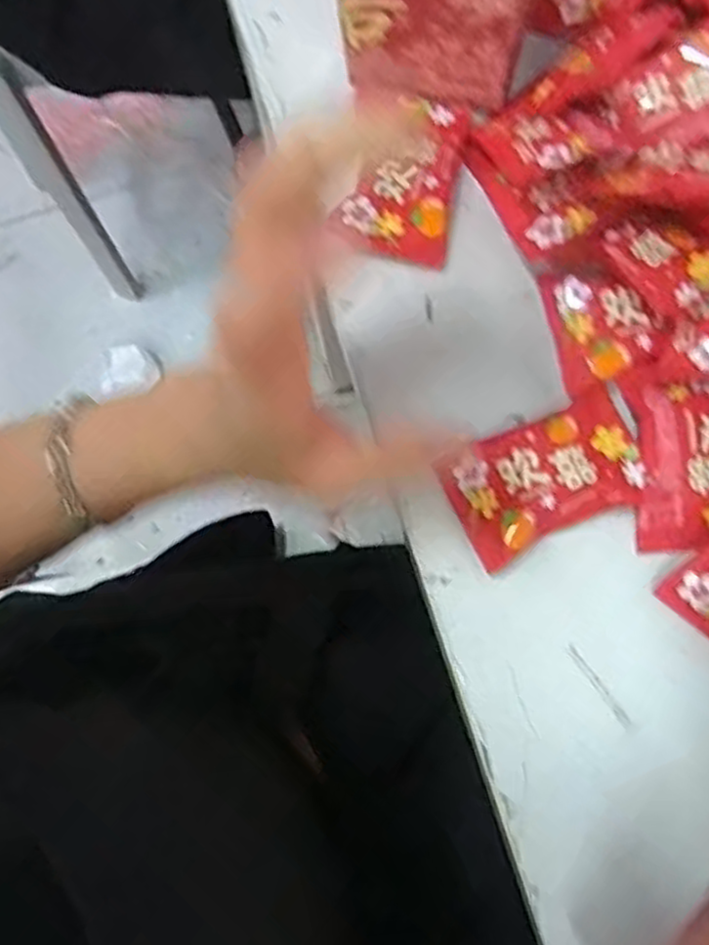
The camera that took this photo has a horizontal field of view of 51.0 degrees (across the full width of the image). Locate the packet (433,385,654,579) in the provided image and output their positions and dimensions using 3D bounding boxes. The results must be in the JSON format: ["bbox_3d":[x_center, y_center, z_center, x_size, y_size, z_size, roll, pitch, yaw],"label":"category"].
[{"bbox_3d":[0.080,0.001,0.308,0.079,0.013,0.049,-25,78,-4],"label":"packet"}]

